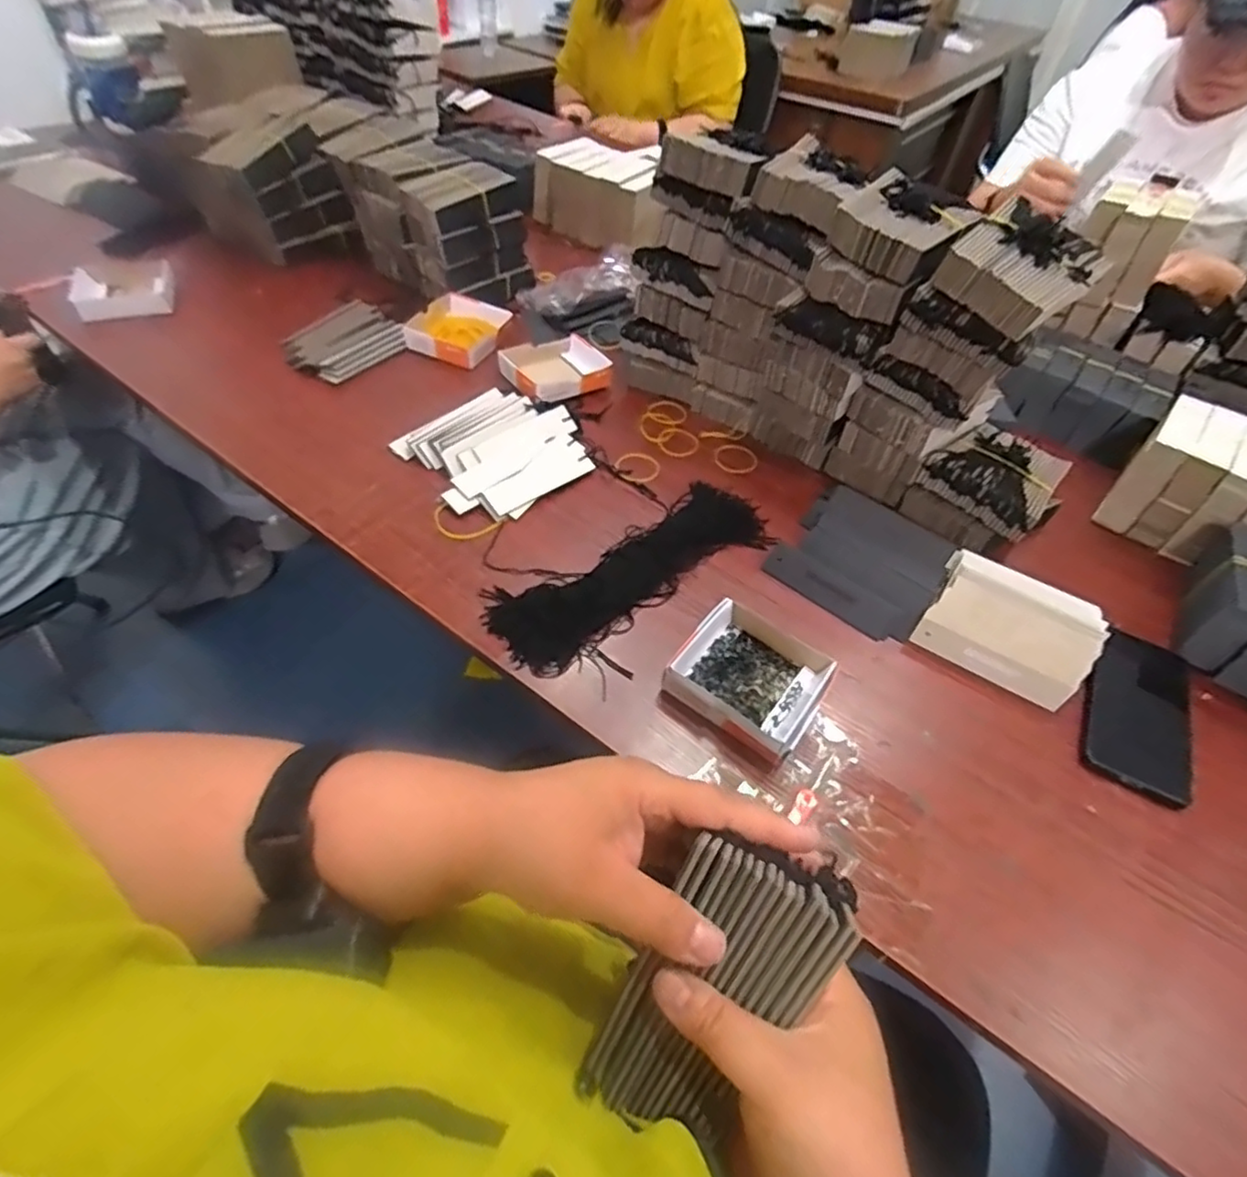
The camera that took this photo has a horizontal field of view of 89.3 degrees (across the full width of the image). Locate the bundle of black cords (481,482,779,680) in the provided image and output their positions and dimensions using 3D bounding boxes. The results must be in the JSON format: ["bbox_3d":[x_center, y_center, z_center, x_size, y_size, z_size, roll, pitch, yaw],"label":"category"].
[{"bbox_3d":[0.019,-0.014,0.600,0.298,0.020,0.118,-30,59,-26],"label":"bundle of black cords"}]

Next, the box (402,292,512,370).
[{"bbox_3d":[-0.222,-0.347,0.842,0.112,0.028,0.122,16,51,8],"label":"box"}]

